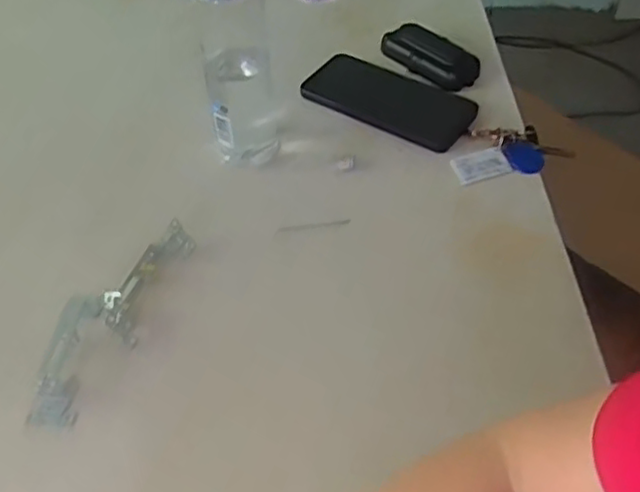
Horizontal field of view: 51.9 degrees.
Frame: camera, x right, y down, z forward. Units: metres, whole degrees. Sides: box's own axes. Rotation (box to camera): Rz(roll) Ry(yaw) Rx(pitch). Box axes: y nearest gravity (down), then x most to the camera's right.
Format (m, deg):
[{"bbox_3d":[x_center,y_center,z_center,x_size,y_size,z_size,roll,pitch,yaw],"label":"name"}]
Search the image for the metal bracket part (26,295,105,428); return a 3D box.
[{"bbox_3d":[-0.174,0.075,0.450,0.031,0.017,0.092,3,61,6],"label":"metal bracket part"}]

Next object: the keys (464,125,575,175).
[{"bbox_3d":[0.182,-0.094,0.603,0.045,0.017,0.085,-37,57,-27],"label":"keys"}]

